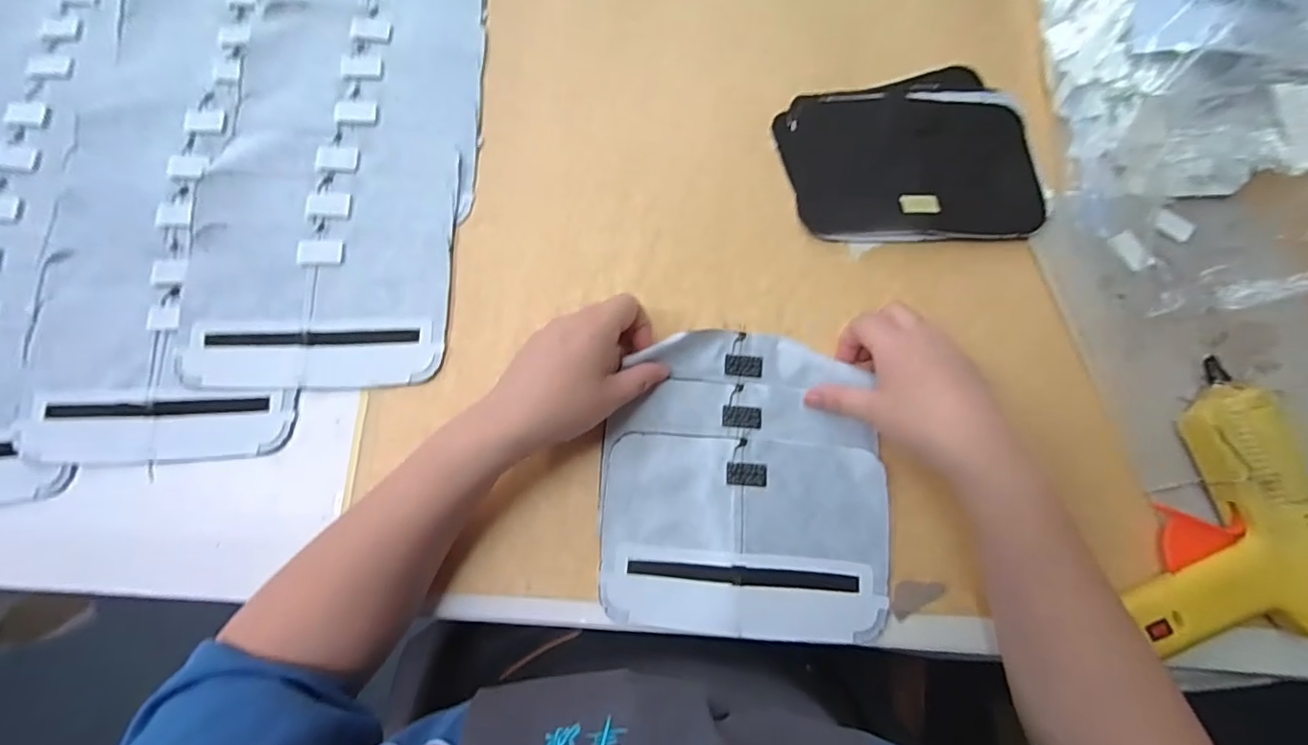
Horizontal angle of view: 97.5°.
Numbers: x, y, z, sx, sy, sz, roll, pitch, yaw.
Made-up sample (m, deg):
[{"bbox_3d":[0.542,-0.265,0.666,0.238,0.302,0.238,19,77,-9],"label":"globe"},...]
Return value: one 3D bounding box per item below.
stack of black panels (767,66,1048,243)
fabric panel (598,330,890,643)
[{"bbox_3d":[0.213,-0.181,0.474,0.204,0.013,0.160,-4,75,-1],"label":"stack of black panels"},{"bbox_3d":[0.065,0.074,0.408,0.195,0.011,0.207,4,75,1],"label":"fabric panel"}]

